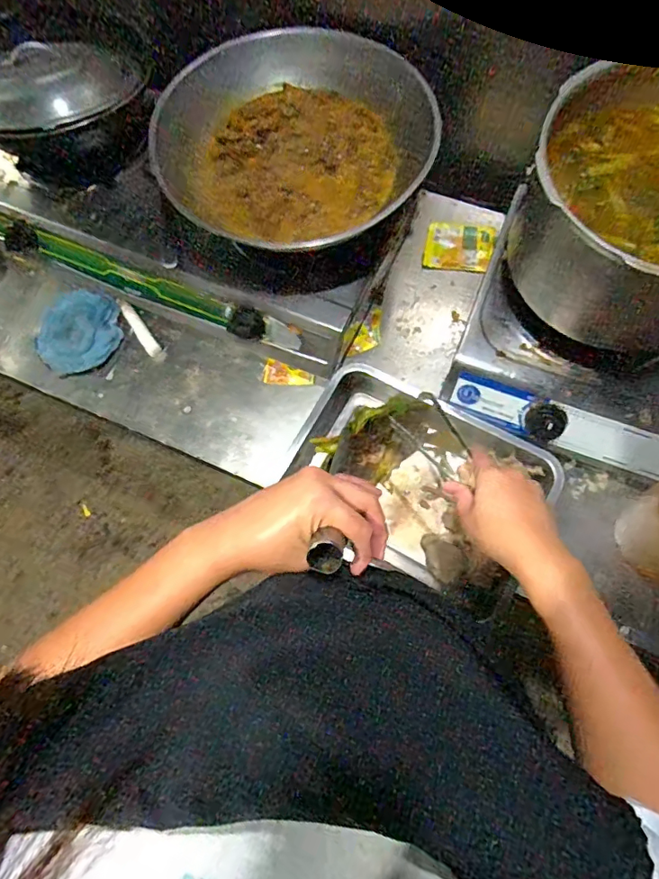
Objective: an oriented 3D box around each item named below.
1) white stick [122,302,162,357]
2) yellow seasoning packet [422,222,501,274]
[{"bbox_3d":[-0.315,-0.181,0.831,0.023,0.017,0.110,-37,74,-10],"label":"white stick"},{"bbox_3d":[0.222,-0.326,0.849,0.115,0.005,0.093,11,72,6],"label":"yellow seasoning packet"}]

